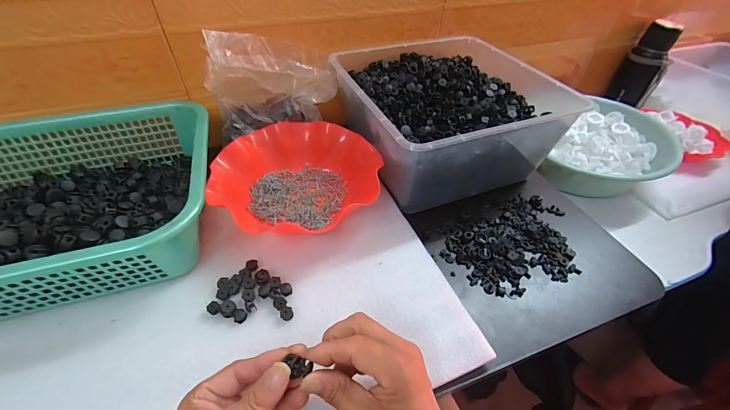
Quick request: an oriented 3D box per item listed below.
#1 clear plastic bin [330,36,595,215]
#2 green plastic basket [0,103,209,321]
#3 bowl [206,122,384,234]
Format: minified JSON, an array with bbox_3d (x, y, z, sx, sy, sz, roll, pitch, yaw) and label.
[{"bbox_3d":[0.124,-0.156,0.531,0.294,0.132,0.300,-14,51,-16],"label":"clear plastic bin"},{"bbox_3d":[-0.386,-0.006,0.385,0.385,0.095,0.296,-12,48,-14],"label":"green plastic basket"},{"bbox_3d":[-0.095,-0.042,0.460,0.203,0.051,0.210,36,55,28],"label":"bowl"}]

